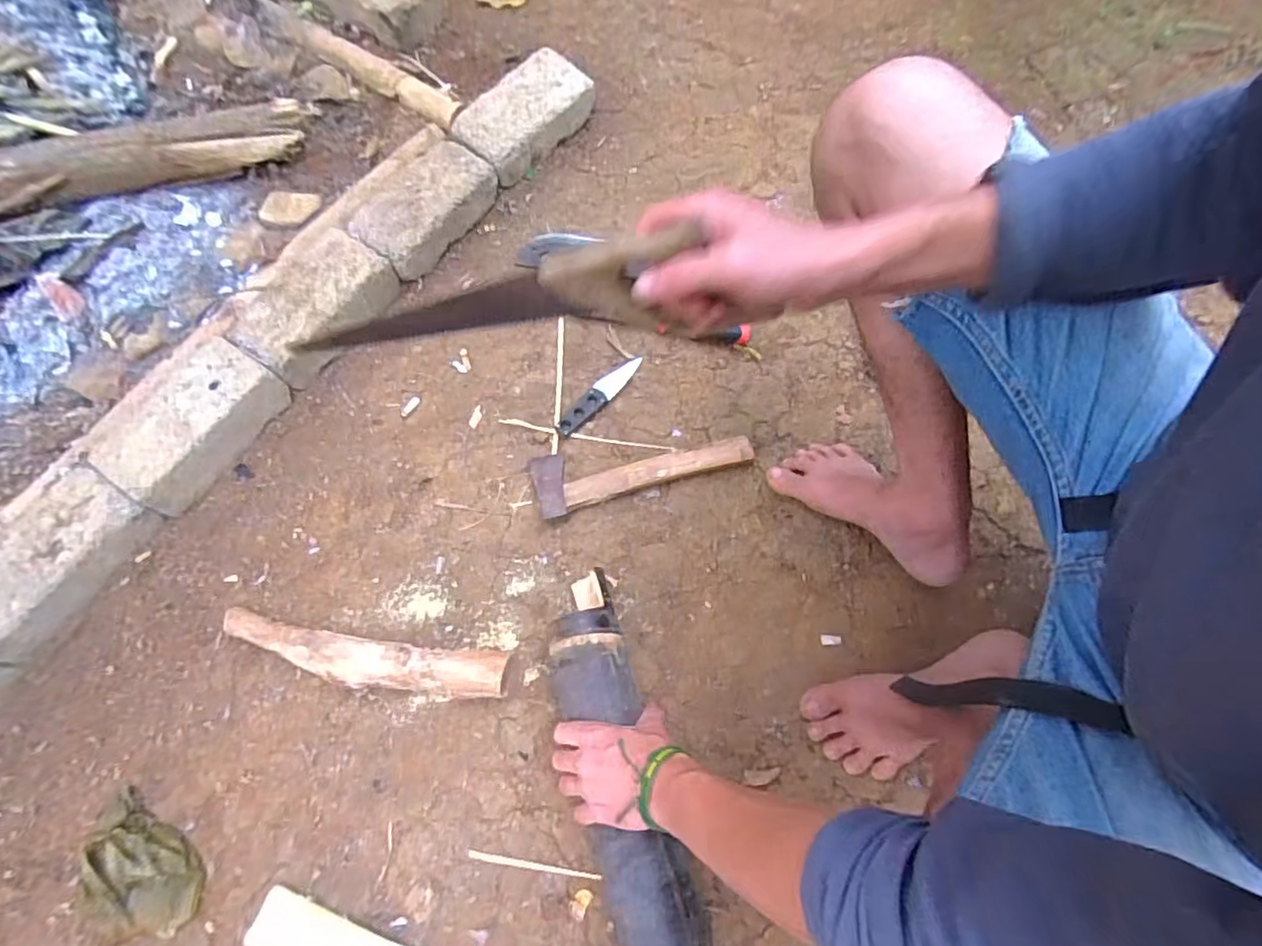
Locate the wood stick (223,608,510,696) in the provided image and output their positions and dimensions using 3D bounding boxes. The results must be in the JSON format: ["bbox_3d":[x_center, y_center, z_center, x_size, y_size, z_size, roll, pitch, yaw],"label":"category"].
[{"bbox_3d":[-0.301,0.201,0.669,0.335,0.052,0.054,8,72,4],"label":"wood stick"}]

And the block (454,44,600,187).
[{"bbox_3d":[-0.161,-0.537,0.929,0.113,0.076,0.212,38,77,12],"label":"block"}]

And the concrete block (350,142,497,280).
[{"bbox_3d":[-0.300,-0.385,0.872,0.136,0.053,0.203,38,77,12],"label":"concrete block"}]

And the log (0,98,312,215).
[{"bbox_3d":[-0.696,-0.433,0.843,0.480,0.070,0.064,-20,73,-5],"label":"log"}]

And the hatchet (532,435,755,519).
[{"bbox_3d":[0.013,-0.010,0.754,0.267,0.022,0.080,-12,72,-3],"label":"hatchet"}]

